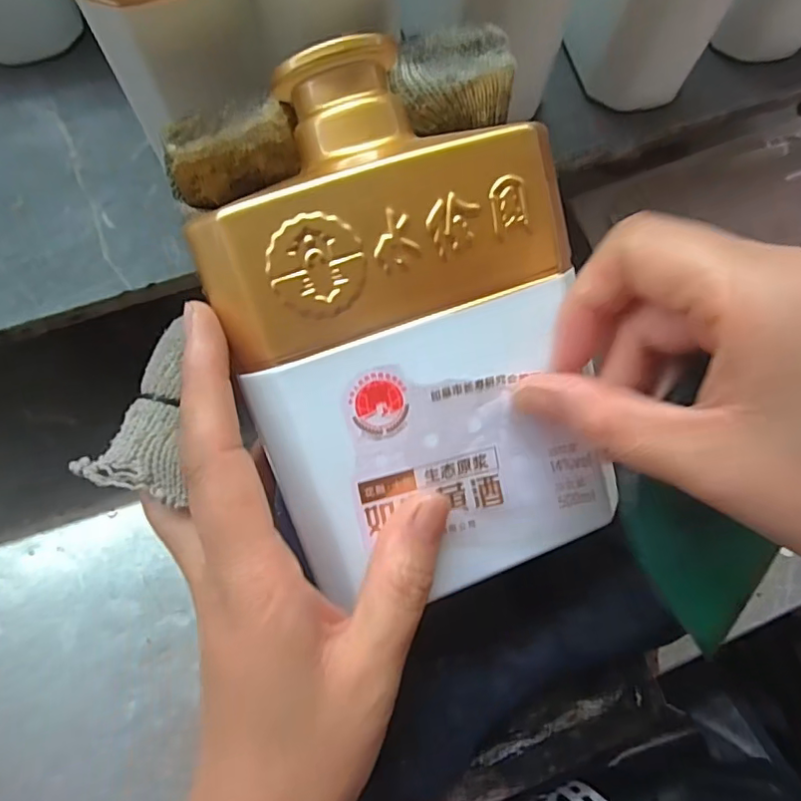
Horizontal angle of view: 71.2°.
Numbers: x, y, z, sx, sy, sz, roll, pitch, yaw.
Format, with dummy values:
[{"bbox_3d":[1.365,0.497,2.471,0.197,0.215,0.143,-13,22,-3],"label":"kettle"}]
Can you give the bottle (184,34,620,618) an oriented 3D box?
[{"bbox_3d":[0.000,-0.023,0.190,0.109,0.055,0.166,-19,105,-7],"label":"bottle"}]

